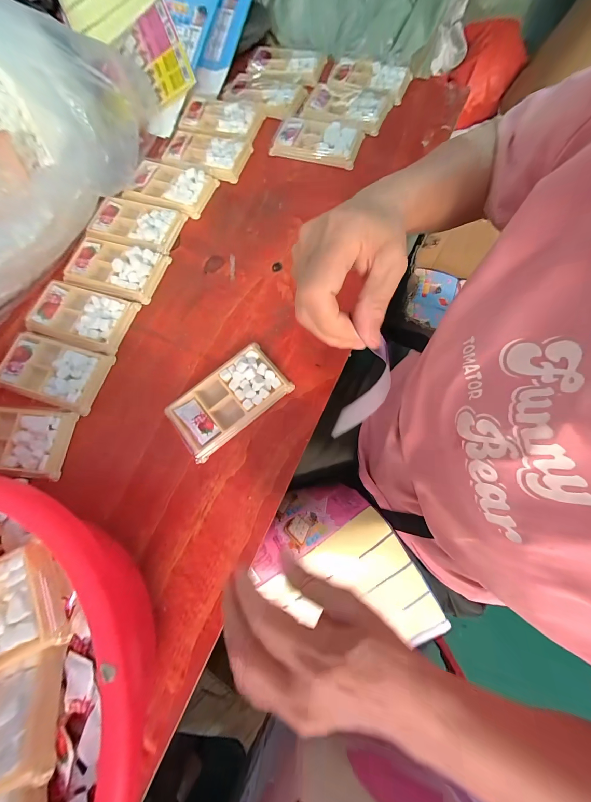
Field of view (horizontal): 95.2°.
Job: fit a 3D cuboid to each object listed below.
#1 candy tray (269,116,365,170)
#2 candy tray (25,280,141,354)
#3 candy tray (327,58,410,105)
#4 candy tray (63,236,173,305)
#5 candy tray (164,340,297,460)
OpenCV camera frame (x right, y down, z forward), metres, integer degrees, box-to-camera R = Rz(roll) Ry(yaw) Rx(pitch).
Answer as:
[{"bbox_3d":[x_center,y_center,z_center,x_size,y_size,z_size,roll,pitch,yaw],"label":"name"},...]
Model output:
[{"bbox_3d":[0.034,-0.418,0.431,0.139,0.014,0.077,19,76,8],"label":"candy tray"},{"bbox_3d":[-0.284,-0.114,0.358,0.128,0.009,0.078,15,75,7],"label":"candy tray"},{"bbox_3d":[0.124,-0.547,0.460,0.132,0.020,0.075,23,76,9],"label":"candy tray"},{"bbox_3d":[-0.254,-0.188,0.376,0.132,0.015,0.079,14,75,6],"label":"candy tray"},{"bbox_3d":[-0.079,-0.003,0.321,0.136,0.017,0.077,-38,76,-8],"label":"candy tray"}]

